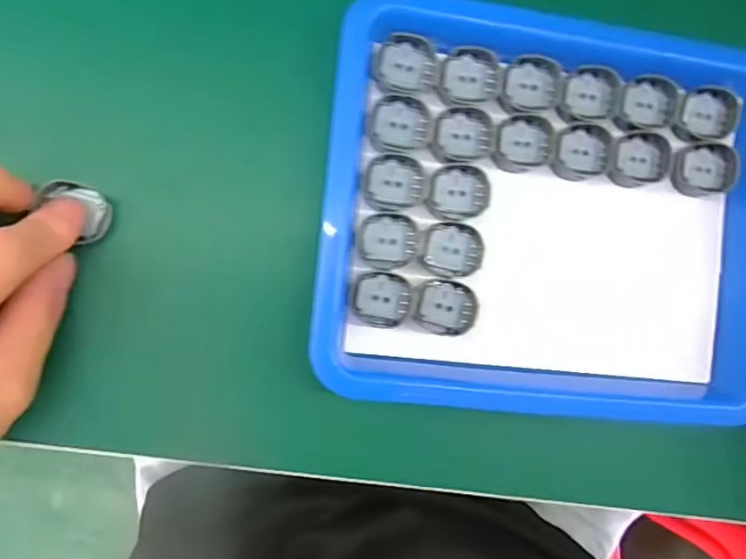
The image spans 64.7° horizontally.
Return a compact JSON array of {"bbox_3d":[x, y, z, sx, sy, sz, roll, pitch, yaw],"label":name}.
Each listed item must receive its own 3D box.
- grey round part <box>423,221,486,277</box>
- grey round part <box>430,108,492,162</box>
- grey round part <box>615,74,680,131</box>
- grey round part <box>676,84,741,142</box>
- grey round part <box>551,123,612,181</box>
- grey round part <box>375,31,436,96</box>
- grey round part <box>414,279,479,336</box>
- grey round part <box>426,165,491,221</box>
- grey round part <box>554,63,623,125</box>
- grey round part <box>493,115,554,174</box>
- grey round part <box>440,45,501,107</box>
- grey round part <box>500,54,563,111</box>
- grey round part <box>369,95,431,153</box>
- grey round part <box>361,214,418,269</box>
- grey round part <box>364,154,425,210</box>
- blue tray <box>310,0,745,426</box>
[{"bbox_3d":[0.037,-0.013,0.267,0.027,0.004,0.023,13,87,-9],"label":"grey round part"},{"bbox_3d":[0.040,-0.065,0.267,0.028,0.004,0.024,-7,90,-10],"label":"grey round part"},{"bbox_3d":[0.131,-0.084,0.278,0.030,0.005,0.024,4,89,-9],"label":"grey round part"},{"bbox_3d":[0.162,-0.079,0.282,0.029,0.009,0.026,32,84,-8],"label":"grey round part"},{"bbox_3d":[0.098,-0.060,0.277,0.028,0.004,0.025,-2,90,-10],"label":"grey round part"},{"bbox_3d":[0.014,-0.095,0.260,0.026,0.006,0.024,0,89,-10],"label":"grey round part"},{"bbox_3d":[0.033,0.013,0.267,0.027,0.006,0.024,12,87,-9],"label":"grey round part"},{"bbox_3d":[0.039,-0.040,0.267,0.028,0.006,0.024,4,89,-9],"label":"grey round part"},{"bbox_3d":[0.102,-0.087,0.274,0.030,0.006,0.025,-4,90,-10],"label":"grey round part"},{"bbox_3d":[0.069,-0.063,0.272,0.028,0.004,0.025,-3,90,-10],"label":"grey round part"},{"bbox_3d":[0.044,-0.092,0.264,0.026,0.005,0.024,0,89,-10],"label":"grey round part"},{"bbox_3d":[0.074,-0.090,0.268,0.028,0.007,0.023,8,88,-9],"label":"grey round part"},{"bbox_3d":[0.012,-0.070,0.262,0.025,0.006,0.024,0,89,-10],"label":"grey round part"},{"bbox_3d":[0.007,-0.017,0.262,0.025,0.004,0.023,0,89,-10],"label":"grey round part"},{"bbox_3d":[0.010,-0.043,0.263,0.026,0.004,0.024,0,89,-10],"label":"grey round part"},{"bbox_3d":[0.086,-0.029,0.274,0.213,0.031,0.180,6,88,-9],"label":"blue tray"}]

